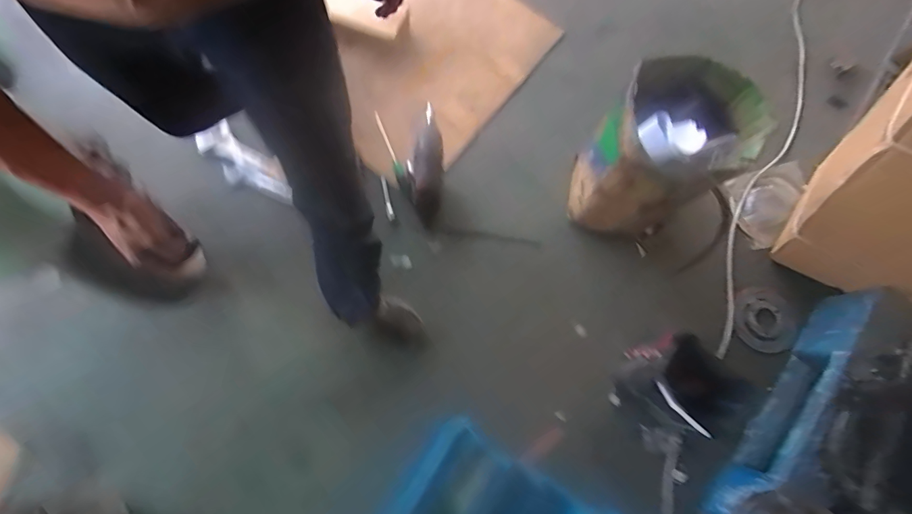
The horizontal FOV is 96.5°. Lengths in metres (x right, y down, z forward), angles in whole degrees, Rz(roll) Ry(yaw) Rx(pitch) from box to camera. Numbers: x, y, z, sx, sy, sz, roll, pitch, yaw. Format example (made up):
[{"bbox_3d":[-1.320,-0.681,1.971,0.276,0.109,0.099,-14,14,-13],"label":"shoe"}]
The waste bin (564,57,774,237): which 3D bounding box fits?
[{"bbox_3d":[0.461,-0.248,0.933,0.269,0.438,0.312,44,79,8],"label":"waste bin"}]

